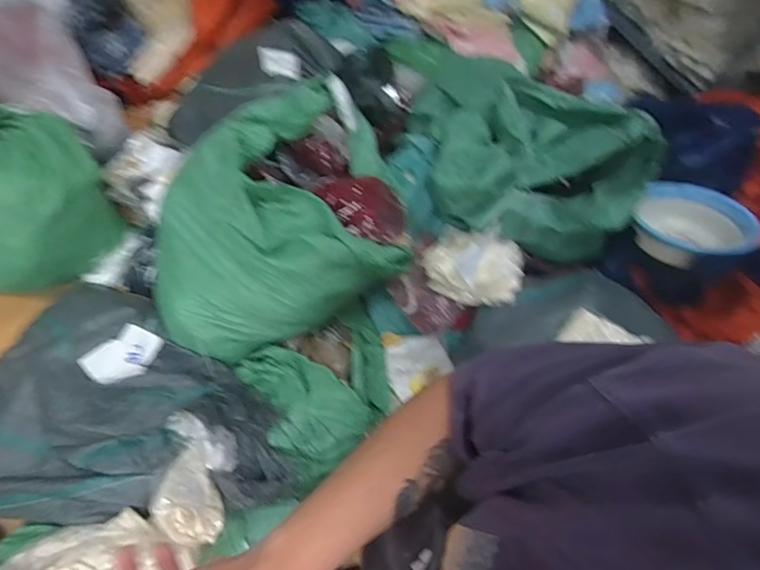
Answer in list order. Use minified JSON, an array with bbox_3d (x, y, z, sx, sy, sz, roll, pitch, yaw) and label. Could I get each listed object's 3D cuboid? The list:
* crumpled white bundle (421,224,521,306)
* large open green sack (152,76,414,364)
[{"bbox_3d":[0.289,-0.067,1.353,0.294,0.108,0.215,16,70,3],"label":"crumpled white bundle"},{"bbox_3d":[-0.307,-0.215,1.209,0.738,0.342,0.647,-19,72,-9],"label":"large open green sack"}]

